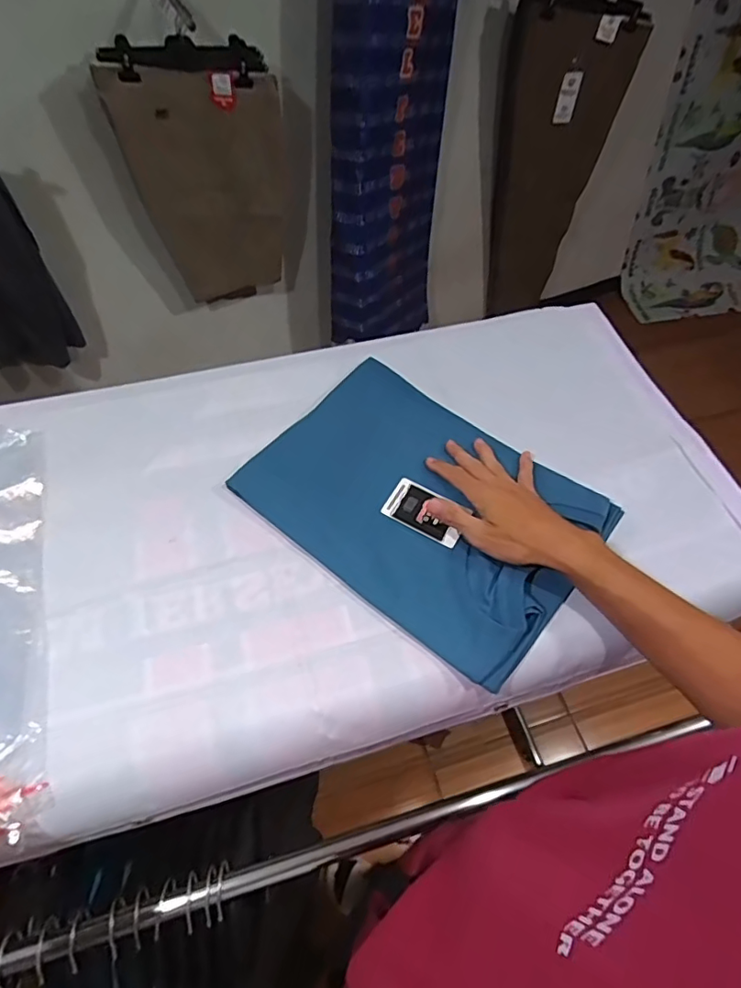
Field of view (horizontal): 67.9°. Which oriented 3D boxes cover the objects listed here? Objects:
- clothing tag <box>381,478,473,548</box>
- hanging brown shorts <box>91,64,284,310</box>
[{"bbox_3d":[0.059,0.017,0.575,0.085,0.010,0.050,27,61,15],"label":"clothing tag"},{"bbox_3d":[-0.386,-0.737,1.381,0.352,0.550,0.040,-11,57,-9],"label":"hanging brown shorts"}]

